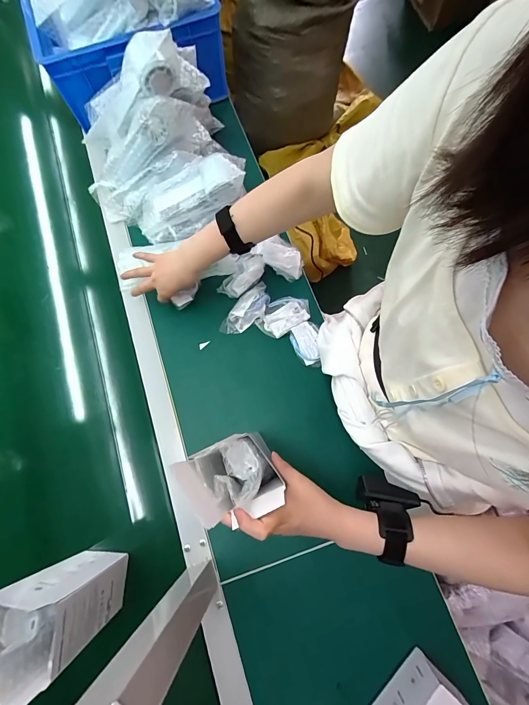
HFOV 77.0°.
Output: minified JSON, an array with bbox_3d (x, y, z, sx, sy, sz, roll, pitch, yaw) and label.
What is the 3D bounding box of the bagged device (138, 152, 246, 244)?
[{"bbox_3d":[-0.130,-0.270,0.591,0.211,0.059,0.086,-23,72,19],"label":"bagged device"}]

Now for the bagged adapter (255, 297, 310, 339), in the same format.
[{"bbox_3d":[0.035,-0.068,0.597,0.098,0.021,0.063,-31,74,-7],"label":"bagged adapter"}]

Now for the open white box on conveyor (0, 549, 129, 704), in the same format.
[{"bbox_3d":[-0.257,0.308,0.387,0.094,0.216,0.079,6,73,4],"label":"open white box on conveyor"}]

